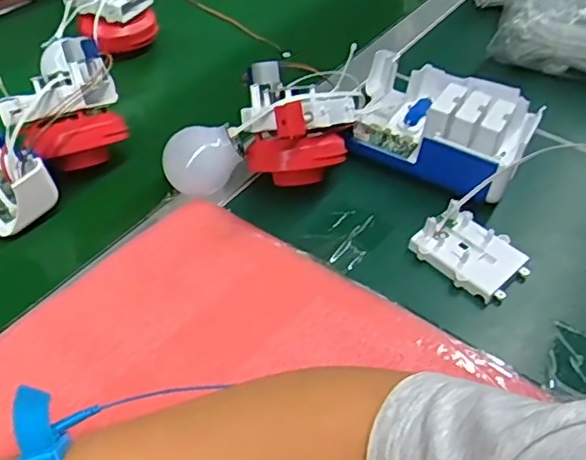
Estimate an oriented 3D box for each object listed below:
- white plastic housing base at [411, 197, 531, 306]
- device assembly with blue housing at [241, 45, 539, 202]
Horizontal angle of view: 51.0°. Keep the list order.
[{"bbox_3d":[0.150,0.016,0.513,0.085,0.027,0.062,34,52,27],"label":"white plastic housing base"},{"bbox_3d":[0.091,-0.100,0.567,0.224,0.096,0.234,25,49,21],"label":"device assembly with blue housing"}]

